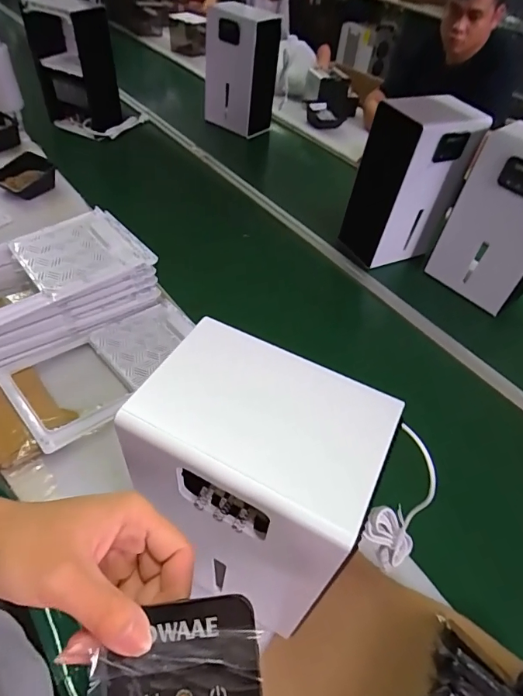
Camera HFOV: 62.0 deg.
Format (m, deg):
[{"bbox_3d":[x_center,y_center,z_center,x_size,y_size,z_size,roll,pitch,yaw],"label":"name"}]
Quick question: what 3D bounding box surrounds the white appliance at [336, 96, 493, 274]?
[{"bbox_3d":[0.332,-0.379,1.040,0.224,0.362,0.157,-20,54,-22],"label":"white appliance"}]

